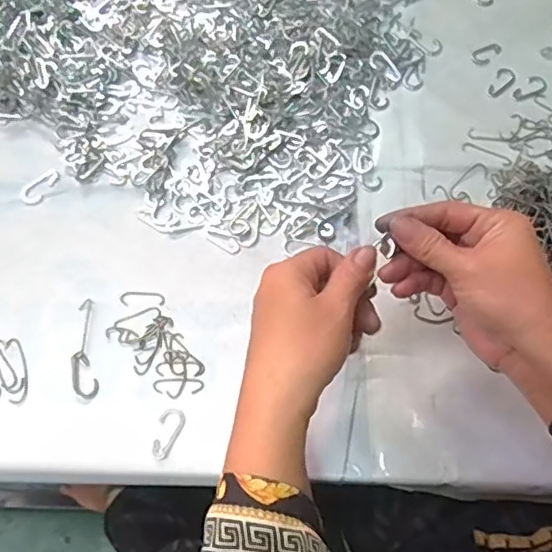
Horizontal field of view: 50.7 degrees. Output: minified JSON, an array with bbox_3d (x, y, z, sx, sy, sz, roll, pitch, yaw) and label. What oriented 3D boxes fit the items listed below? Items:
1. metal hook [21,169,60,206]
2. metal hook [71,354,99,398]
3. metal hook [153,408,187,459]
[{"bbox_3d":[-0.202,-0.078,0.500,0.021,0.004,0.037,37,71,17],"label":"metal hook"},{"bbox_3d":[-0.143,0.074,0.431,0.017,0.004,0.036,-28,68,-11],"label":"metal hook"},{"bbox_3d":[-0.077,0.111,0.412,0.017,0.004,0.036,17,67,9],"label":"metal hook"}]

